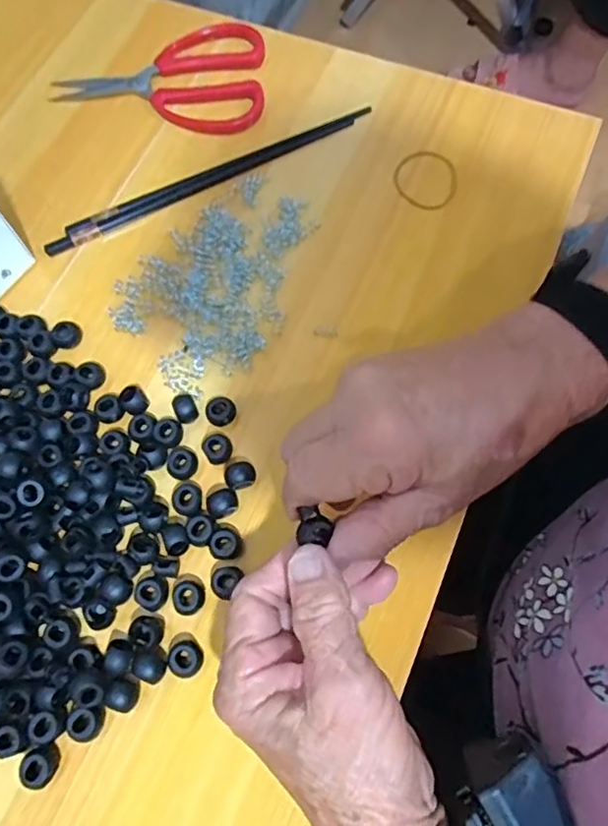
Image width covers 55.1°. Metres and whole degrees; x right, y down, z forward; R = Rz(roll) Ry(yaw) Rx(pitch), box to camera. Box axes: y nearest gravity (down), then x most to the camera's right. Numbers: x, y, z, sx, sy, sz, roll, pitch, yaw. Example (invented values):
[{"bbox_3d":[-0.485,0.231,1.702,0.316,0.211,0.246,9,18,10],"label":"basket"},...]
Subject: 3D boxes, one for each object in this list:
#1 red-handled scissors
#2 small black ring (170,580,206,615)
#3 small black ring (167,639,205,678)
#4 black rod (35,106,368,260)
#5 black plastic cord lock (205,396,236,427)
[{"bbox_3d":[-0.112,-0.258,0.447,0.161,0.012,0.094,-1,69,2],"label":"red-handled scissors"},{"bbox_3d":[-0.062,0.099,0.314,0.017,0.013,0.017,-1,69,2],"label":"small black ring"},{"bbox_3d":[-0.061,0.128,0.304,0.017,0.013,0.016,28,73,12],"label":"small black ring"},{"bbox_3d":[-0.065,-0.169,0.418,0.249,0.006,0.017,-26,71,-7],"label":"black rod"},{"bbox_3d":[-0.050,0.000,0.351,0.017,0.011,0.016,-17,70,-4],"label":"black plastic cord lock"}]

